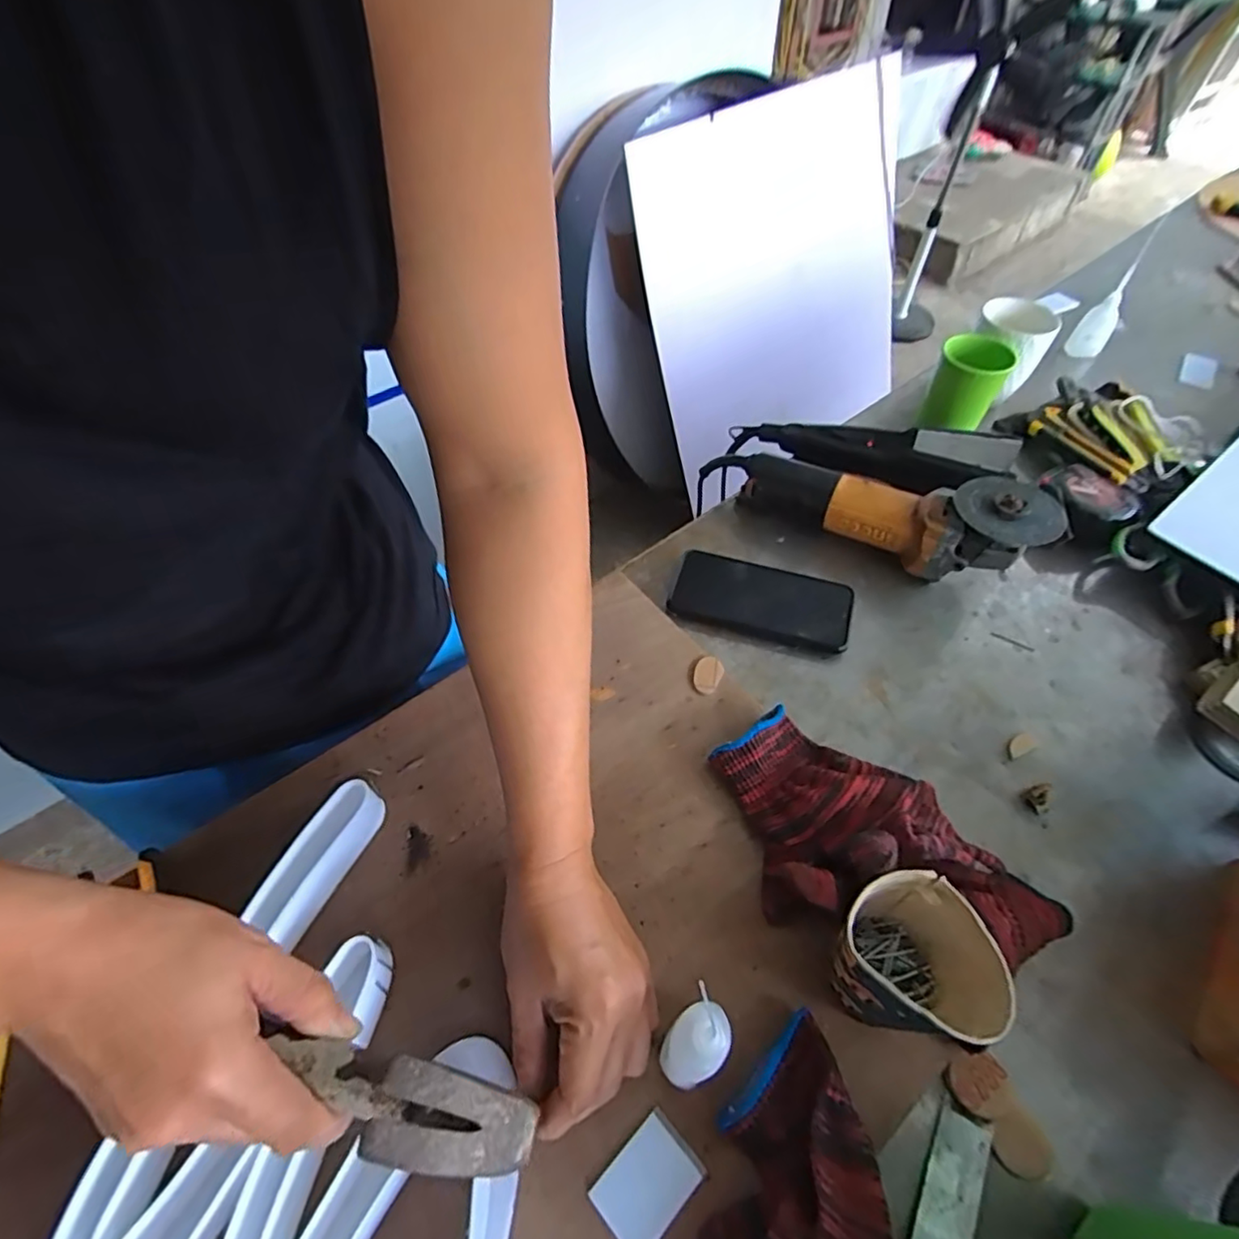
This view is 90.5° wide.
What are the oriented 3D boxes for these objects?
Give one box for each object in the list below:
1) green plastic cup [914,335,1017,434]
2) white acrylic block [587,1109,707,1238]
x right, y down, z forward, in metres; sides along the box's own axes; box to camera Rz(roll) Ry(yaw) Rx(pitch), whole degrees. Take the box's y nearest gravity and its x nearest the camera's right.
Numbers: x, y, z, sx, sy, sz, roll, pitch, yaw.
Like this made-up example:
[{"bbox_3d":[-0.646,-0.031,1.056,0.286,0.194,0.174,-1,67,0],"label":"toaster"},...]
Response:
[{"bbox_3d":[0.386,-0.259,0.686,0.071,0.079,0.087,14,54,12],"label":"green plastic cup"},{"bbox_3d":[0.015,0.307,0.335,0.054,0.004,0.039,-37,60,-24],"label":"white acrylic block"}]

